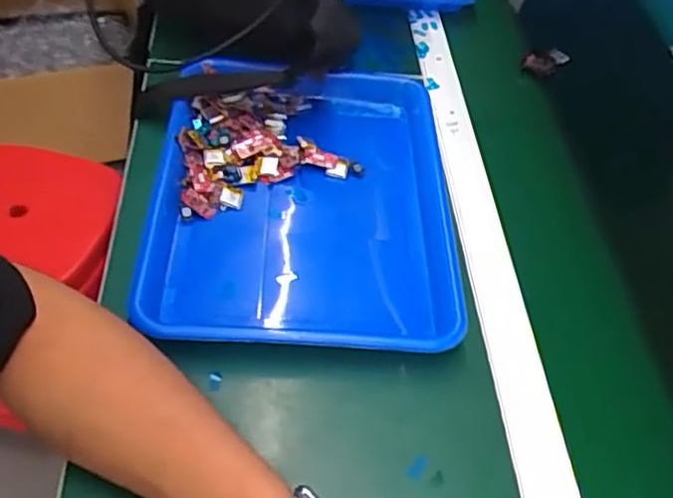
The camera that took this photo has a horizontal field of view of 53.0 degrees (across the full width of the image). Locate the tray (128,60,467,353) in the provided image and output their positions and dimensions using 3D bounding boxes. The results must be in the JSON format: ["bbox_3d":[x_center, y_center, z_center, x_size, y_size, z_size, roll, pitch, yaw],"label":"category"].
[{"bbox_3d":[-0.031,-0.050,0.600,0.266,0.034,0.325,4,51,-6],"label":"tray"}]

